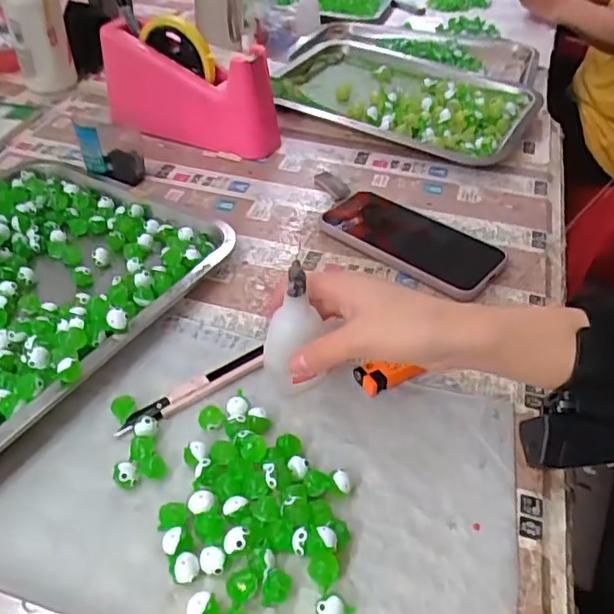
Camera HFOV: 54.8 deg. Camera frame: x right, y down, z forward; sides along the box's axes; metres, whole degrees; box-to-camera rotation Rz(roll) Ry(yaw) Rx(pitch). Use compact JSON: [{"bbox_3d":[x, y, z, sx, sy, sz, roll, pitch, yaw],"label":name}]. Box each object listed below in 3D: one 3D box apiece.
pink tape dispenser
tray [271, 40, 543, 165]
[{"bbox_3d":[-0.130,-0.241,0.650,0.195,0.117,0.061,20,44,19],"label":"pink tape dispenser"},{"bbox_3d":[0.116,-0.260,0.737,0.313,0.035,0.243,19,44,19],"label":"tray"}]

